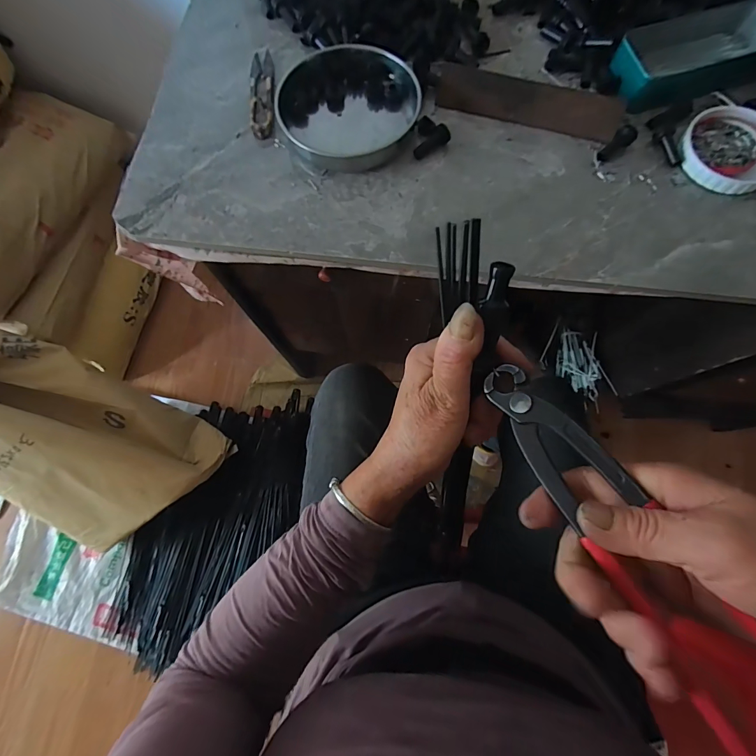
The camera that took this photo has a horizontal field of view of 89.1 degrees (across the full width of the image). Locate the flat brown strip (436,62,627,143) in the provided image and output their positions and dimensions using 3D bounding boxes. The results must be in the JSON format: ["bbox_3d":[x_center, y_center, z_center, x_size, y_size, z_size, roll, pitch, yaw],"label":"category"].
[{"bbox_3d":[0.149,-0.276,0.385,0.181,0.036,0.010,18,40,7],"label":"flat brown strip"}]

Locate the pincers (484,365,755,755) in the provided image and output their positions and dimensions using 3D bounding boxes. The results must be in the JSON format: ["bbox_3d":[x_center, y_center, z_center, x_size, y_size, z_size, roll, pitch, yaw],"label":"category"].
[{"bbox_3d":[0.118,0.073,0.197,0.044,0.020,0.191,-32,64,-7],"label":"pincers"}]

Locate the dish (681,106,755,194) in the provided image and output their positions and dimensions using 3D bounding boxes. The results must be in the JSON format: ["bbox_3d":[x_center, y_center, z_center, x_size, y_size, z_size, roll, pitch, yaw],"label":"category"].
[{"bbox_3d":[0.339,-0.219,0.369,0.086,0.018,0.088,0,75,2],"label":"dish"}]

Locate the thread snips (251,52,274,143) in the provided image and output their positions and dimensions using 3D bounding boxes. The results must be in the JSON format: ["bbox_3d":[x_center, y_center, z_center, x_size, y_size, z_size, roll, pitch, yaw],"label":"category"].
[{"bbox_3d":[-0.124,-0.308,0.412,0.024,0.009,0.120,-5,75,0],"label":"thread snips"}]

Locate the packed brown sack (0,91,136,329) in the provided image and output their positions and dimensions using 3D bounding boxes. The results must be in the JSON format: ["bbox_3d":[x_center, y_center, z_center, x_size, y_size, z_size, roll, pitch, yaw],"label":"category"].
[{"bbox_3d":[-0.850,-0.416,0.843,0.294,0.179,0.568,21,77,7],"label":"packed brown sack"}]

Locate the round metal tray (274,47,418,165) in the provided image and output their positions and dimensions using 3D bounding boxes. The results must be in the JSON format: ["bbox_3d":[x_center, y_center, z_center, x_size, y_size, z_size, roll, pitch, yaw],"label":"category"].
[{"bbox_3d":[-0.030,-0.273,0.387,0.122,0.028,0.124,0,75,2],"label":"round metal tray"}]

